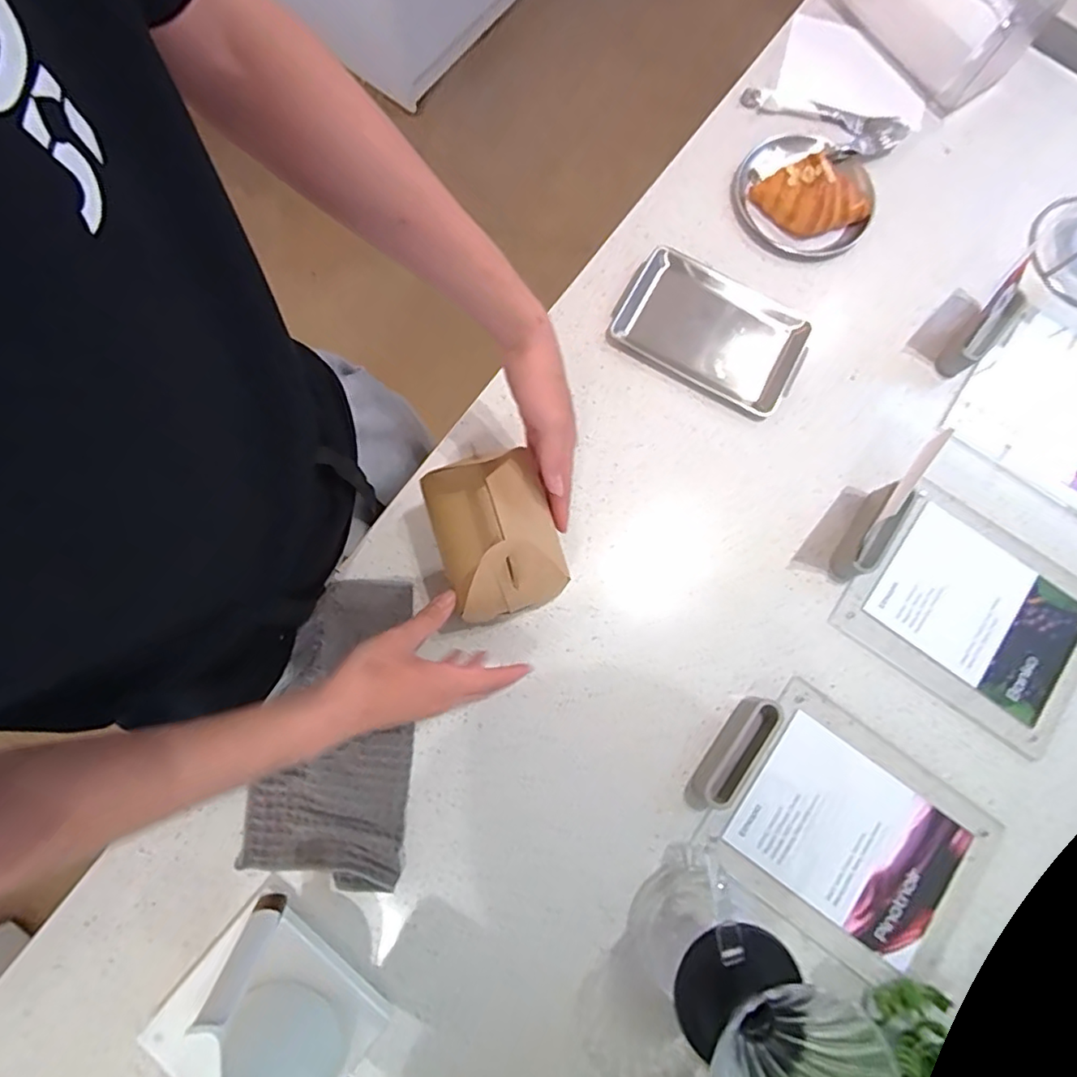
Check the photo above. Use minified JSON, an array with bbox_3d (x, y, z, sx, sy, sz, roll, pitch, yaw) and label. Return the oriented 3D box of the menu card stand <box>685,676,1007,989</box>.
[{"bbox_3d":[0.290,0.278,0.563,0.274,0.033,0.197,35,79,6],"label":"menu card stand"}]

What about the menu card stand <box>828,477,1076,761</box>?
[{"bbox_3d":[0.449,0.065,0.607,0.278,0.042,0.199,36,79,6],"label":"menu card stand"}]

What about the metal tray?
[{"bbox_3d":[0.198,-0.240,0.672,0.203,0.015,0.136,30,79,5],"label":"metal tray"}]

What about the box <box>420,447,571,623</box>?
[{"bbox_3d":[-0.038,-0.007,0.500,0.099,0.087,0.126,-16,79,-5],"label":"box"}]

